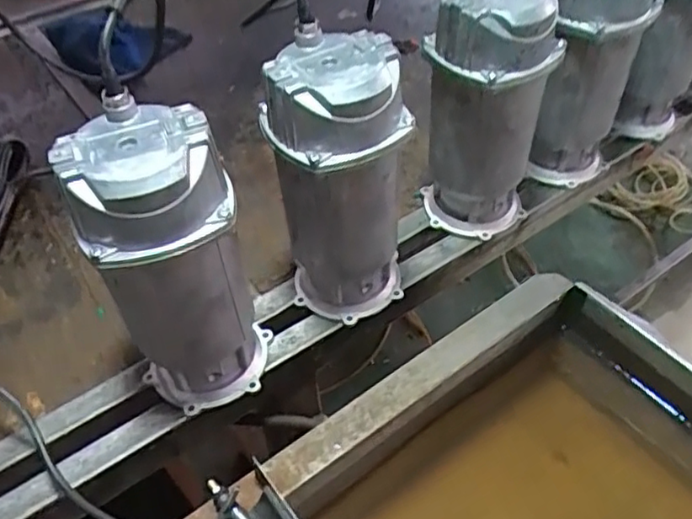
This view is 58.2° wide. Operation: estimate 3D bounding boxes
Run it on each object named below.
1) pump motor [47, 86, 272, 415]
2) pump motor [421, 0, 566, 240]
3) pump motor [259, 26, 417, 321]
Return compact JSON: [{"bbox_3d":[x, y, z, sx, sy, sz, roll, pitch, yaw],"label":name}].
[{"bbox_3d":[-0.156,0.014,0.578,0.128,0.292,0.117,-35,54,-26],"label":"pump motor"},{"bbox_3d":[0.161,-0.169,0.725,0.127,0.300,0.125,8,48,11],"label":"pump motor"},{"bbox_3d":[-0.006,-0.067,0.644,0.134,0.293,0.108,-3,47,1],"label":"pump motor"}]

